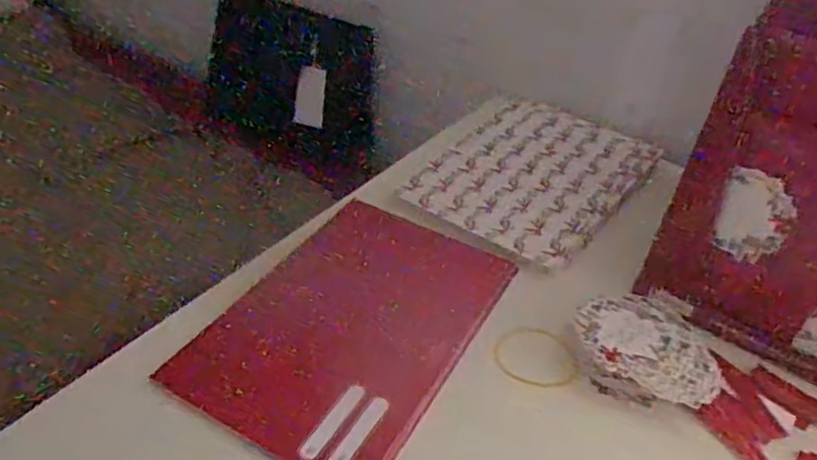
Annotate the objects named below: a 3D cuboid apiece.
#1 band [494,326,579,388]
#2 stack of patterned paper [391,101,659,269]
[{"bbox_3d":[0.100,0.098,0.487,0.066,0.004,0.055,8,46,-3],"label":"band"},{"bbox_3d":[0.139,-0.064,0.663,0.192,0.013,0.274,25,44,23],"label":"stack of patterned paper"}]

